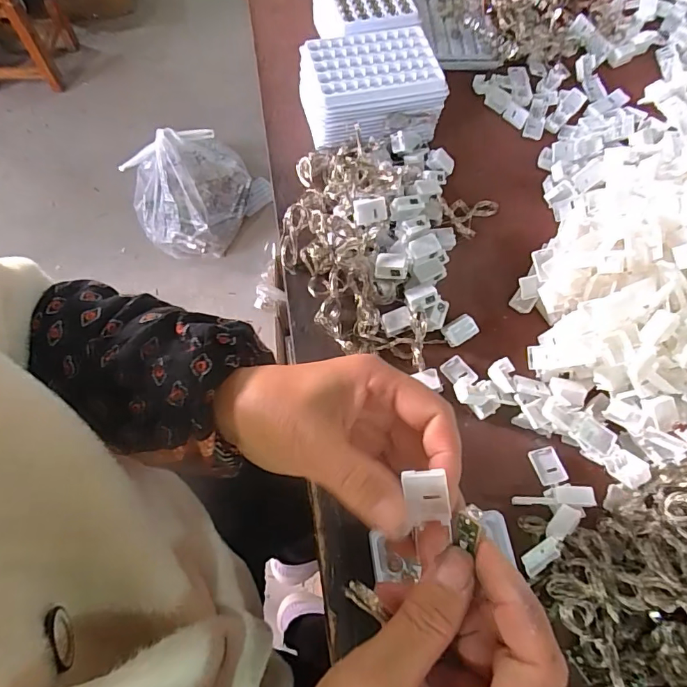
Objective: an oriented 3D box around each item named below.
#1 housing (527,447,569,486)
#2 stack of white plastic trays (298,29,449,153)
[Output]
[{"bbox_3d":[0.159,0.095,0.356,0.023,0.005,0.027,-15,67,-7],"label":"housing"},{"bbox_3d":[0.025,-0.259,0.475,0.138,0.062,0.105,-12,66,-5],"label":"stack of white plastic trays"}]

